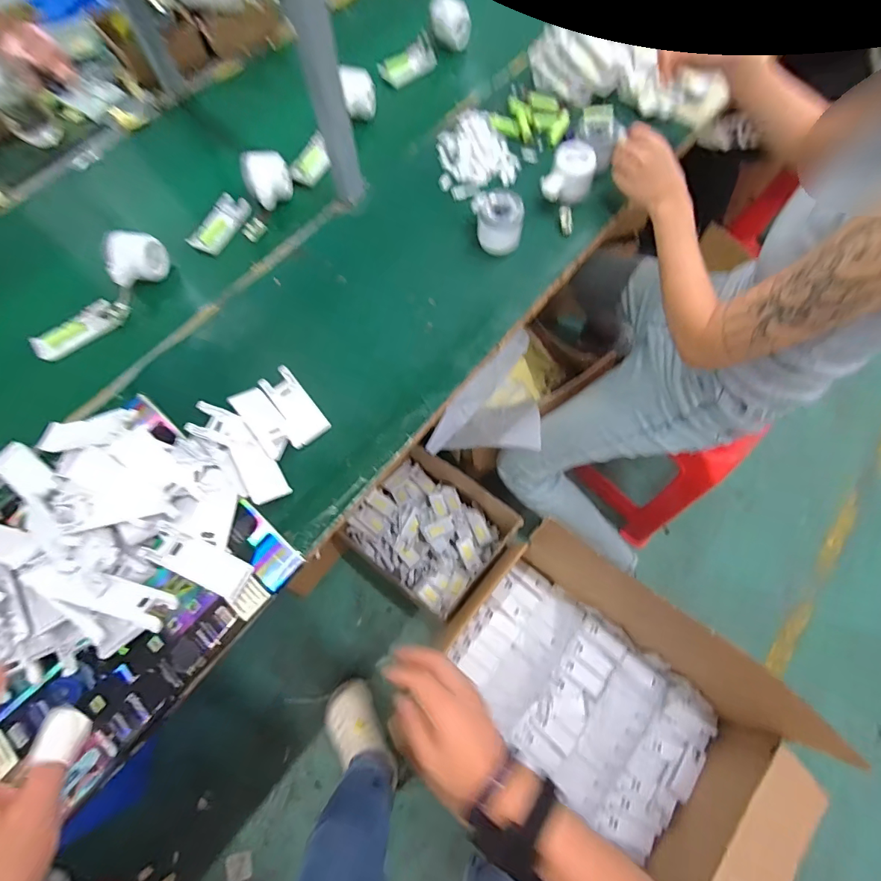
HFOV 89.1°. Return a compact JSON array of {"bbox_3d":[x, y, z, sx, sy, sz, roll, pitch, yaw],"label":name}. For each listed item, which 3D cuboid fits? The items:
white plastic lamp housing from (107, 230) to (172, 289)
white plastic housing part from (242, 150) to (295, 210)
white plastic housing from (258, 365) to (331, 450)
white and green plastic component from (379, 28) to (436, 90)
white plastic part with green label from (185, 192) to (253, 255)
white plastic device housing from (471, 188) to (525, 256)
[{"bbox_3d":[-0.425,-0.250,0.624,0.055,0.062,0.080,36,73,14],"label":"white plastic lamp housing"},{"bbox_3d":[-0.255,-0.389,0.666,0.061,0.055,0.057,-21,69,-7],"label":"white plastic housing part"},{"bbox_3d":[-0.181,-0.041,0.544,0.049,0.008,0.104,-37,72,-13],"label":"white plastic housing"},{"bbox_3d":[-0.057,-0.690,0.824,0.053,0.040,0.133,39,74,15],"label":"white and green plastic component"},{"bbox_3d":[-0.330,-0.328,0.678,0.047,0.012,0.111,27,70,-14],"label":"white plastic part with green label"},{"bbox_3d":[0.080,-0.304,0.620,0.059,0.058,0.071,-10,68,-3],"label":"white plastic device housing"}]

